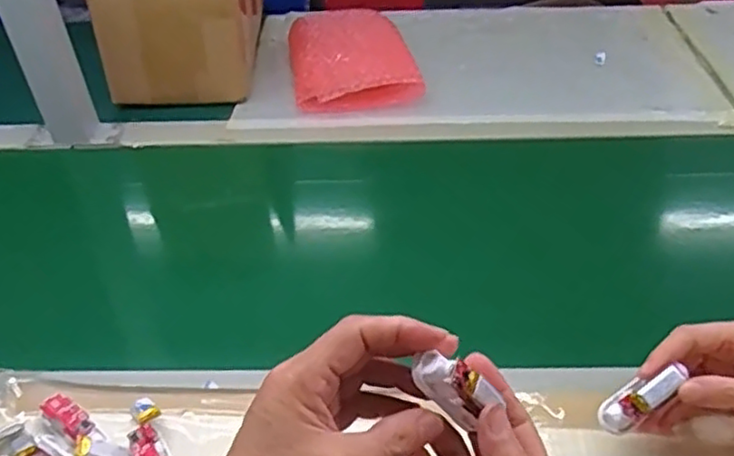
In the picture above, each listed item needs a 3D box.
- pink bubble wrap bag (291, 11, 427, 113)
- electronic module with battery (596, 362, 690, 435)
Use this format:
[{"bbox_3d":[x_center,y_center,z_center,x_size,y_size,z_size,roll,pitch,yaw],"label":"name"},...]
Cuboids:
[{"bbox_3d":[-0.021,-0.214,0.830,0.143,0.038,0.217,-7,39,-5],"label":"pink bubble wrap bag"},{"bbox_3d":[0.162,0.102,0.399,0.055,0.018,0.019,-39,42,12],"label":"electronic module with battery"}]

